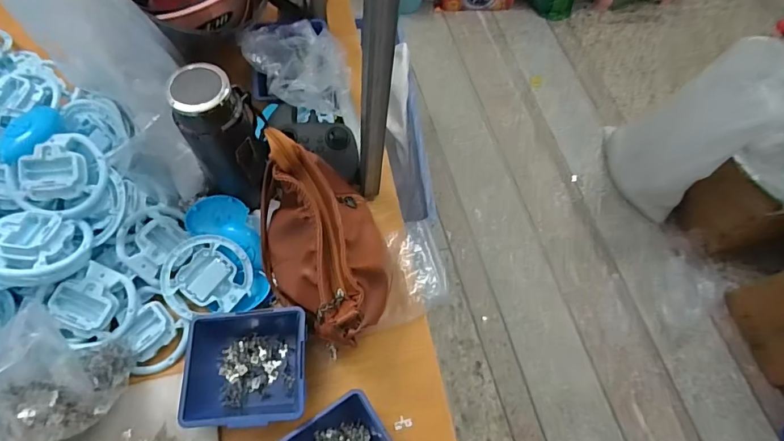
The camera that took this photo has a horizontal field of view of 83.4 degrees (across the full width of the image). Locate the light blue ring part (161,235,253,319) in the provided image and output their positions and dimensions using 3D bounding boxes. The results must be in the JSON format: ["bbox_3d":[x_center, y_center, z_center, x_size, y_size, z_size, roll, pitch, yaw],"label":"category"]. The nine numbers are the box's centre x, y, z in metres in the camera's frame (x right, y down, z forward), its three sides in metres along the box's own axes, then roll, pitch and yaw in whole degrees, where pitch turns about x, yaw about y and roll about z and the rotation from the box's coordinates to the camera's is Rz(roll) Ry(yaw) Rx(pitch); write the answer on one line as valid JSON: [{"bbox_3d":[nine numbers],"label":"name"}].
[{"bbox_3d":[-0.231,0.070,0.555,0.102,0.012,0.099,6,82,-14],"label":"light blue ring part"}]

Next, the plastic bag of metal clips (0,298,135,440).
[{"bbox_3d":[-0.404,0.200,0.469,0.149,0.065,0.225,41,70,14],"label":"plastic bag of metal clips"}]

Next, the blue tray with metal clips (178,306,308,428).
[{"bbox_3d":[-0.173,0.170,0.519,0.135,0.060,0.128,-2,66,-4],"label":"blue tray with metal clips"}]

